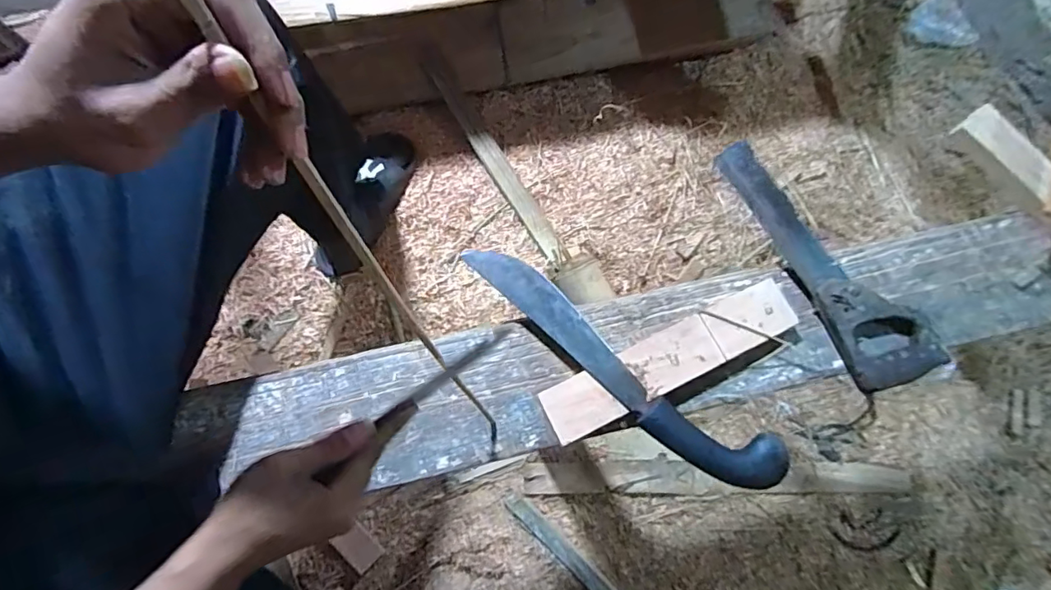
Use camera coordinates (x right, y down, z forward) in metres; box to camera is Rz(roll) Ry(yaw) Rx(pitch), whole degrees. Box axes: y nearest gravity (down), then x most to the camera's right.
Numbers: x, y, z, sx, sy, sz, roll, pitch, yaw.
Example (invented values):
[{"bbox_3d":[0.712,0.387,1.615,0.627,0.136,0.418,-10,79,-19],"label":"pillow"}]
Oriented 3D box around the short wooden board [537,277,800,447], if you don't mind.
[{"bbox_3d":[0.146,0.063,0.517,0.271,0.013,0.055,-25,80,-8],"label":"short wooden board"}]

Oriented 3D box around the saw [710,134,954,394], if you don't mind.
[{"bbox_3d":[0.320,-0.042,0.549,0.099,0.044,0.305,-29,81,-9],"label":"saw"}]

